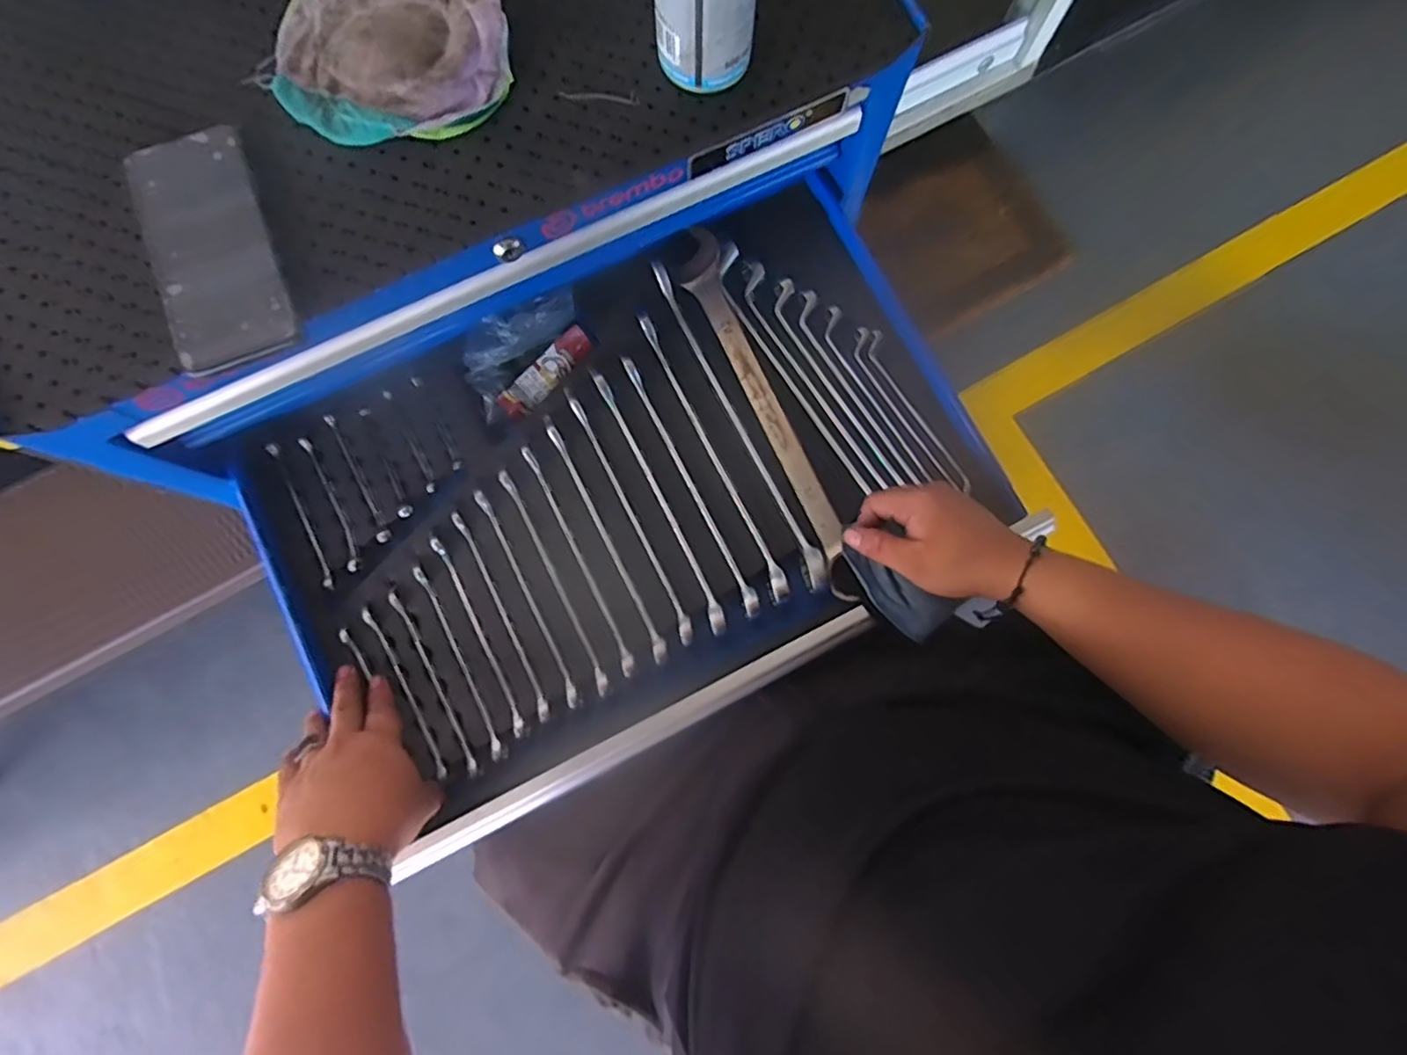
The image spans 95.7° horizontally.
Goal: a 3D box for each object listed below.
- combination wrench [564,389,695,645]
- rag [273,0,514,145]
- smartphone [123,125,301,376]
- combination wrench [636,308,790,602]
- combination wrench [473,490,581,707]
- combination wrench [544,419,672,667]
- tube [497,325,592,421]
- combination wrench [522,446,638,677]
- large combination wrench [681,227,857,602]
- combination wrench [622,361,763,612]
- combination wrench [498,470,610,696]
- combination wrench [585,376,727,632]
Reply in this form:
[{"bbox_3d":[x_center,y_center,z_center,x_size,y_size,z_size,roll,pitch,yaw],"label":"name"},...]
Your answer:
[{"bbox_3d":[-0.064,-0.012,0.548,0.013,0.021,0.240,-26,81,-6],"label":"combination wrench"},{"bbox_3d":[-0.210,-0.340,0.432,0.153,0.029,0.154,1,79,-1],"label":"rag"},{"bbox_3d":[-0.318,-0.183,0.411,0.073,0.013,0.160,-22,80,-5],"label":"smartphone"},{"bbox_3d":[0.007,-0.063,0.552,0.016,0.023,0.276,-26,81,-6],"label":"combination wrench"},{"bbox_3d":[-0.149,0.058,0.538,0.011,0.010,0.200,-26,81,-6],"label":"combination wrench"},{"bbox_3d":[-0.084,0.008,0.545,0.012,0.017,0.231,-26,81,-6],"label":"combination wrench"},{"bbox_3d":[-0.143,-0.141,0.581,0.028,0.027,0.101,37,81,6],"label":"tube"},{"bbox_3d":[-0.106,0.027,0.540,0.011,0.018,0.212,-26,81,-6],"label":"combination wrench"},{"bbox_3d":[0.053,-0.103,0.556,0.045,0.014,0.346,-21,80,-5],"label":"large combination wrench"},{"bbox_3d":[-0.011,-0.038,0.549,0.015,0.024,0.248,-26,81,-6],"label":"combination wrench"},{"bbox_3d":[-0.127,0.044,0.538,0.010,0.017,0.207,-26,81,-6],"label":"combination wrench"},{"bbox_3d":[-0.038,-0.025,0.549,0.015,0.022,0.251,-25,81,-6],"label":"combination wrench"}]

